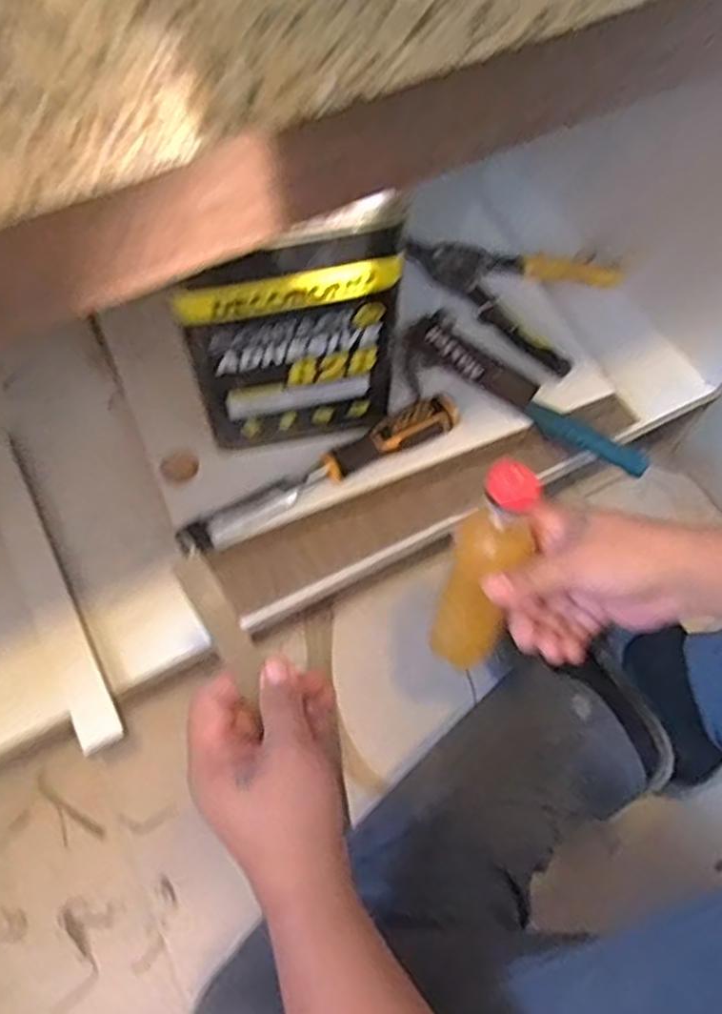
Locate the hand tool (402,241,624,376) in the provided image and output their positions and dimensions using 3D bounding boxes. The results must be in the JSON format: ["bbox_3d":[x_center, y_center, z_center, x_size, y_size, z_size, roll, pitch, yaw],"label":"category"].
[{"bbox_3d":[0.153,-0.241,0.773,0.125,0.036,0.234,-41,72,-19],"label":"hand tool"}]

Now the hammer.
[{"bbox_3d":[0.151,-0.101,0.714,0.254,0.025,0.083,32,67,13],"label":"hammer"}]

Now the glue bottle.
[{"bbox_3d":[0.084,0.049,0.514,0.047,0.169,0.043,15,41,6],"label":"glue bottle"}]

